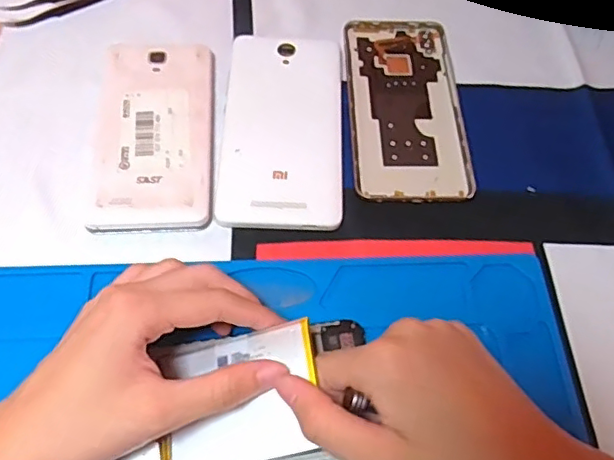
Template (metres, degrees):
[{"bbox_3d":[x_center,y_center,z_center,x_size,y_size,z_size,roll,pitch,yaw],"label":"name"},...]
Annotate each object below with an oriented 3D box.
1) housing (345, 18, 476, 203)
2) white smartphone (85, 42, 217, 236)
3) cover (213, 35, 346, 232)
[{"bbox_3d":[0.066,-0.087,0.389,0.075,0.005,0.157,1,61,-2],"label":"housing"},{"bbox_3d":[-0.093,-0.064,0.360,0.068,0.009,0.141,-1,61,-3],"label":"white smartphone"},{"bbox_3d":[-0.014,-0.068,0.370,0.077,0.009,0.150,2,61,-1],"label":"cover"}]

